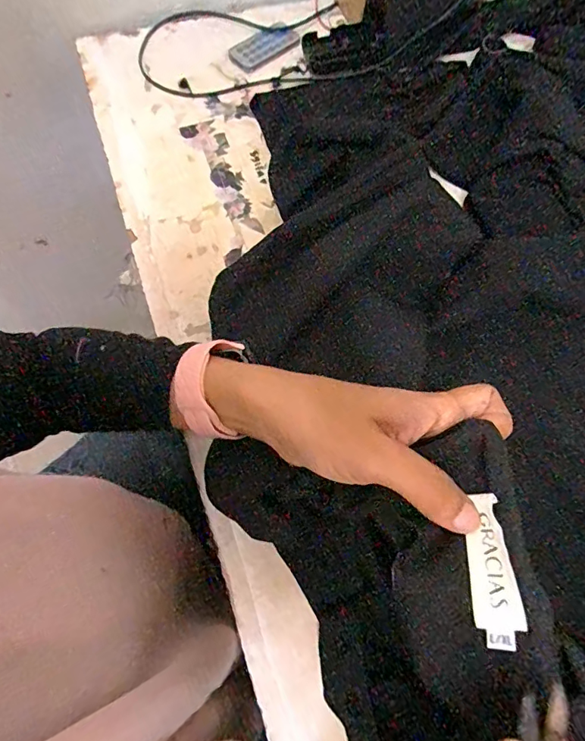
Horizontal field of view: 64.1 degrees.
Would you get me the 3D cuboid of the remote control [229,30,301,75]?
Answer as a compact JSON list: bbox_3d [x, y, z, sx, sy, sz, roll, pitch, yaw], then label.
[{"bbox_3d":[-0.034,-0.368,0.532,0.077,0.011,0.045,-30,73,-13],"label":"remote control"}]

